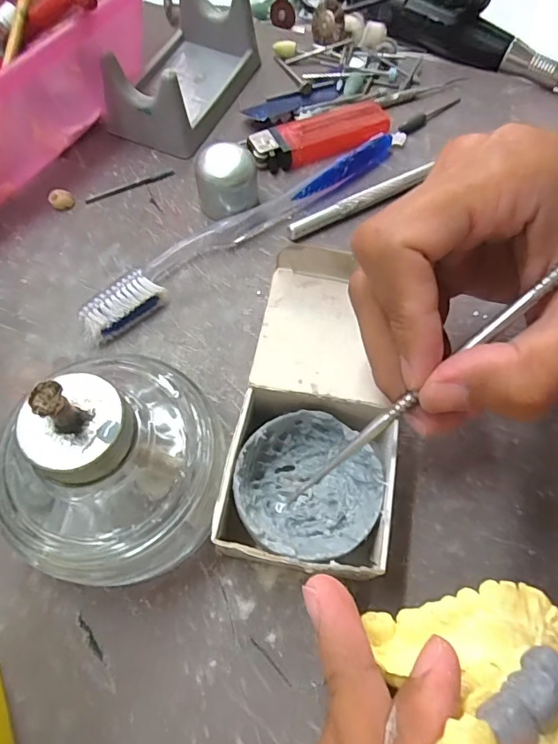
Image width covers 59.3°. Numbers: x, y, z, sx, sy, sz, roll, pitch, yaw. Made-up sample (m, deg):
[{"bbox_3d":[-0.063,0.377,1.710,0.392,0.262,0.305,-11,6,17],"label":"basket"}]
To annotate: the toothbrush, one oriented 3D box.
[{"bbox_3d":[-0.016,-0.075,0.244,0.186,0.013,0.026,-37,71,-17],"label":"toothbrush"}]

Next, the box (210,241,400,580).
[{"bbox_3d":[0.015,0.015,0.179,0.054,0.052,0.106,11,65,4],"label":"box"}]

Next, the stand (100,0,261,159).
[{"bbox_3d":[-0.053,-0.172,0.275,0.058,0.037,0.095,18,66,7],"label":"stand"}]

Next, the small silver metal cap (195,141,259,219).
[{"bbox_3d":[-0.026,-0.095,0.245,0.029,0.028,0.021,-1,65,-2],"label":"small silver metal cap"}]

